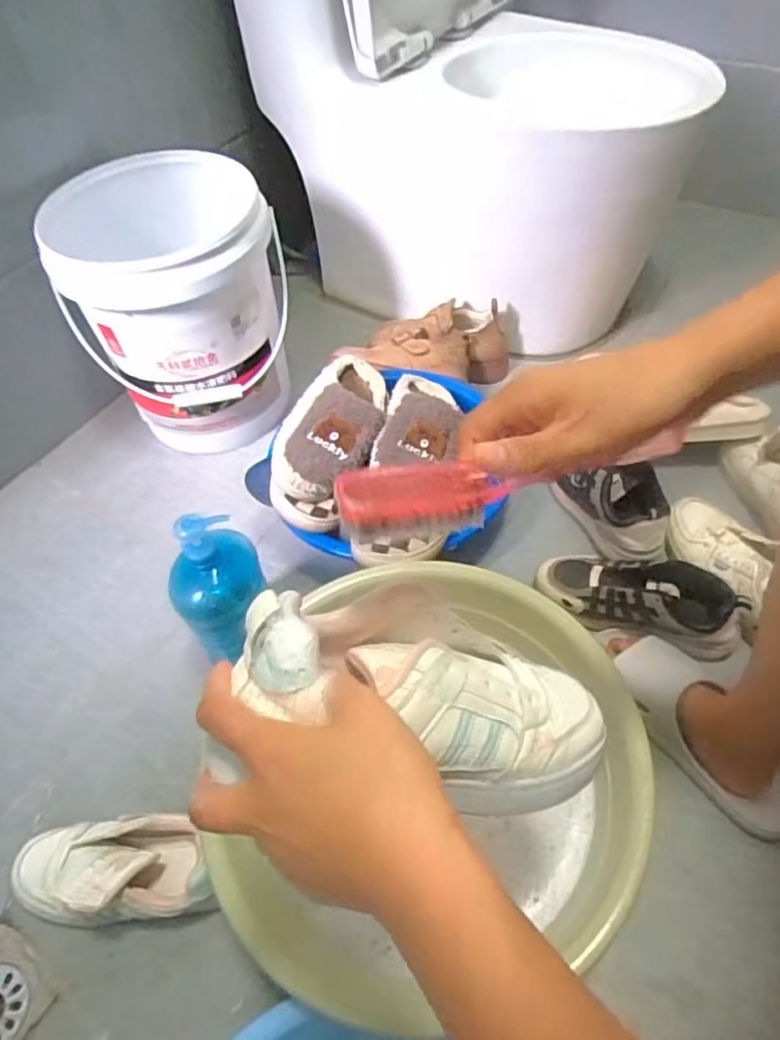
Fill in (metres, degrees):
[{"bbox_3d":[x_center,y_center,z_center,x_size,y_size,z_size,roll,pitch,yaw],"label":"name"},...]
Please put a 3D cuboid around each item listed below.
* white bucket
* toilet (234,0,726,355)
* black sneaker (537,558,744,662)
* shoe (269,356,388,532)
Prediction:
[{"bbox_3d":[-0.325,-0.340,0.995,0.295,0.335,0.361,-20,54,-11],"label":"white bucket"},{"bbox_3d":[0.136,-0.718,0.935,0.574,0.744,0.437,32,61,25],"label":"toilet"},{"bbox_3d":[0.304,0.093,0.781,0.233,0.085,0.079,15,56,16],"label":"black sneaker"},{"bbox_3d":[-0.072,-0.118,0.845,0.125,0.086,0.263,10,54,12],"label":"shoe"}]

